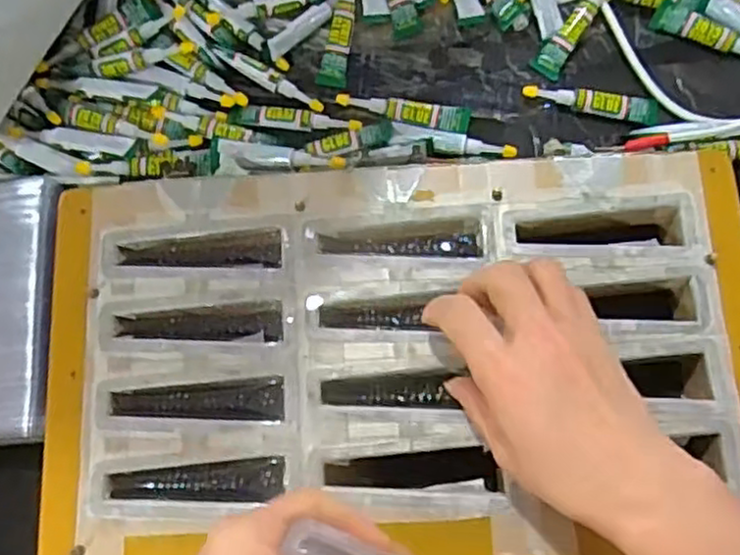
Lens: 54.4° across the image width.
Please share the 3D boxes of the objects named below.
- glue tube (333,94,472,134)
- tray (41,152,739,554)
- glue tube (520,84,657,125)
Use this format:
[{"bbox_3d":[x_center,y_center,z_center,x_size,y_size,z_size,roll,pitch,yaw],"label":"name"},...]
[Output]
[{"bbox_3d":[0.021,-0.106,0.459,0.085,0.006,0.016,10,76,4],"label":"glue tube"},{"bbox_3d":[0.022,0.047,0.394,0.385,0.035,0.222,-4,69,1],"label":"tray"},{"bbox_3d":[0.141,-0.112,0.457,0.084,0.012,0.020,8,75,3],"label":"glue tube"}]

